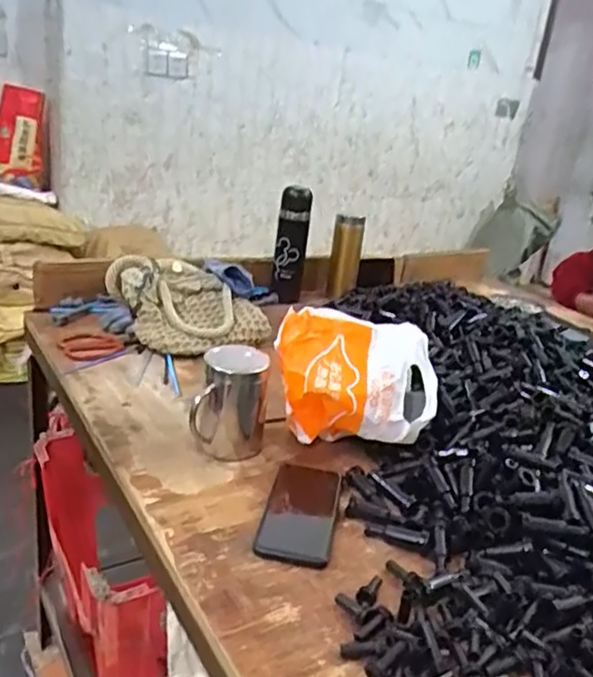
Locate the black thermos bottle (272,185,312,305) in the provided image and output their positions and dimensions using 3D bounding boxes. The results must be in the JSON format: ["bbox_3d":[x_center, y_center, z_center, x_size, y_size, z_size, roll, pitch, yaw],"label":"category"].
[{"bbox_3d":[-0.012,-0.178,1.306,0.061,0.239,0.055,7,22,-1],"label":"black thermos bottle"}]

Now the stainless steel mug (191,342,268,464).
[{"bbox_3d":[-0.077,0.077,0.778,0.081,0.110,0.110,8,22,2],"label":"stainless steel mug"}]

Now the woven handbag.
[{"bbox_3d":[-0.181,-0.057,1.098,0.223,0.118,0.202,-9,27,-36],"label":"woven handbag"}]

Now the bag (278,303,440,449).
[{"bbox_3d":[0.070,0.058,0.810,0.196,0.142,0.120,7,22,-1],"label":"bag"}]

